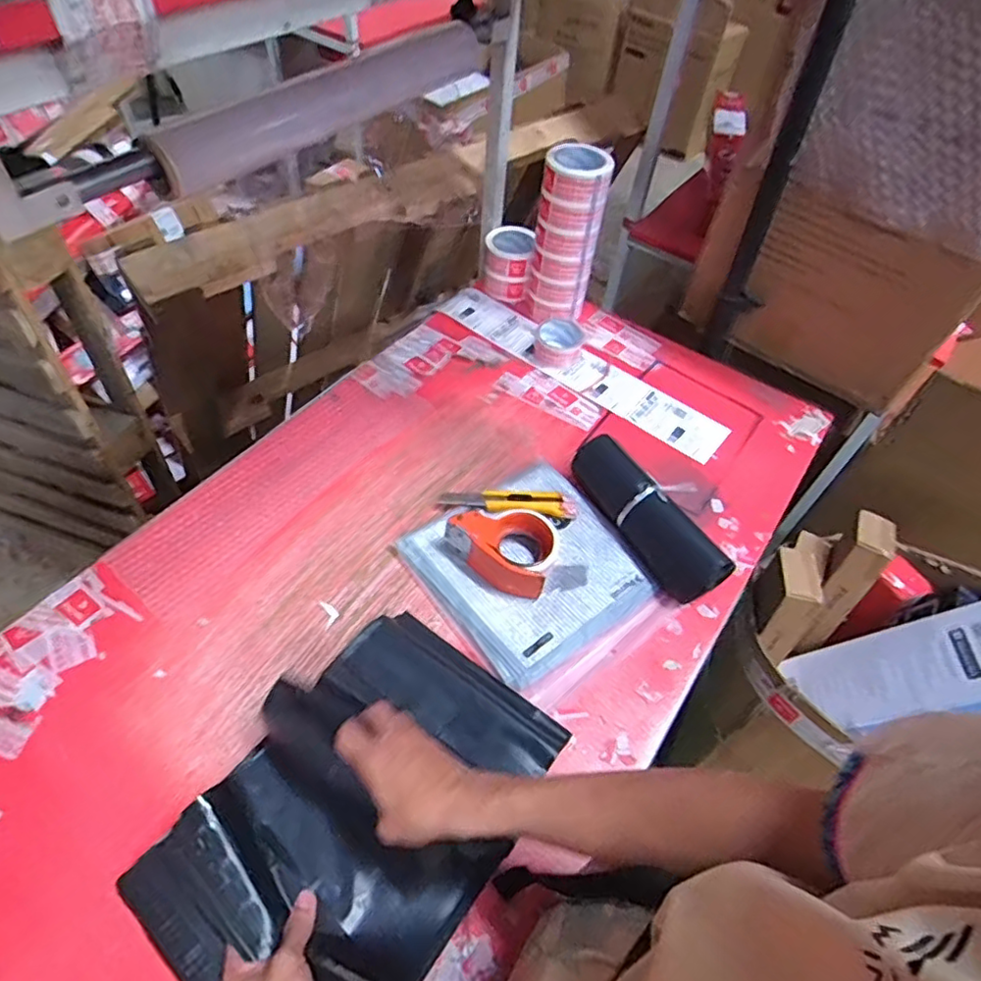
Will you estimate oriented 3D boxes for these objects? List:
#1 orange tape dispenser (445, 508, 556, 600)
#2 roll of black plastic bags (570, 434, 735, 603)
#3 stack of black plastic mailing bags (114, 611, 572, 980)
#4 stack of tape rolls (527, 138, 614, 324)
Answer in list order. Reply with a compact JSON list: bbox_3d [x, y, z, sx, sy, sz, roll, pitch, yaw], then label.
[{"bbox_3d":[0.028,0.069,0.816,0.138,0.056,0.111,36,58,21],"label":"orange tape dispenser"},{"bbox_3d":[0.212,0.038,0.864,0.080,0.074,0.268,-25,58,-22],"label":"roll of black plastic bags"},{"bbox_3d":[-0.120,0.301,0.593,0.261,0.093,0.380,33,57,19],"label":"stack of black plastic mailing bags"},{"bbox_3d":[0.128,-0.431,1.072,0.102,0.312,0.086,6,52,-1],"label":"stack of tape rolls"}]

